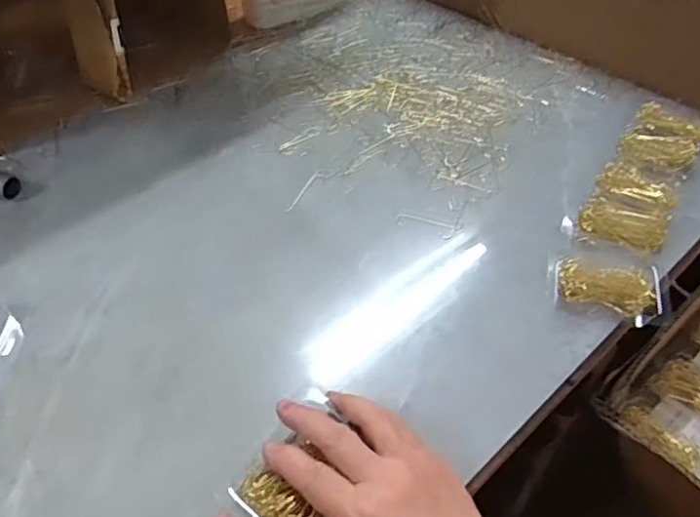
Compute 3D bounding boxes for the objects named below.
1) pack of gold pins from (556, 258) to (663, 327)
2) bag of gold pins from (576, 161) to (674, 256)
[{"bbox_3d":[0.207,0.023,0.436,0.080,0.016,0.048,8,48,8],"label":"pack of gold pins"},{"bbox_3d":[0.259,-0.050,0.503,0.069,0.011,0.109,23,52,21],"label":"bag of gold pins"}]

